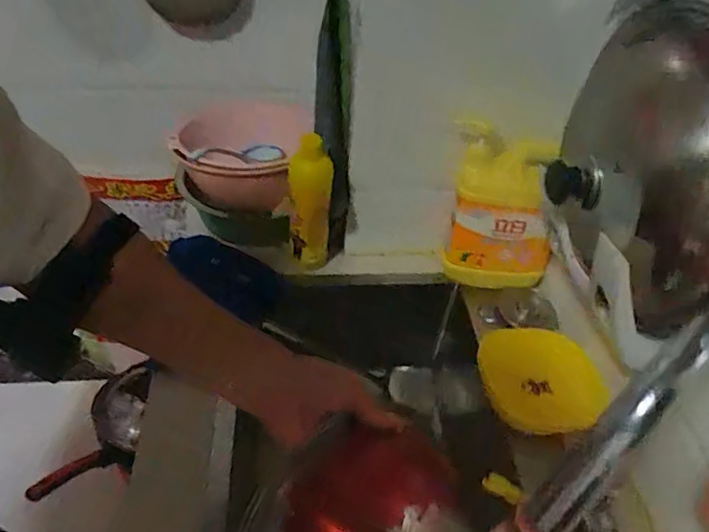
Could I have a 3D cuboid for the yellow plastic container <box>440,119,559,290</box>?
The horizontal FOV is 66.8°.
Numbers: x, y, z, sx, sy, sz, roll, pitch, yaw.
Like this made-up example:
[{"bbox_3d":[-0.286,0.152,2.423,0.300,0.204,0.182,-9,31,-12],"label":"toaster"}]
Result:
[{"bbox_3d":[0.203,-0.071,0.736,0.146,0.213,0.072,12,44,8],"label":"yellow plastic container"}]

